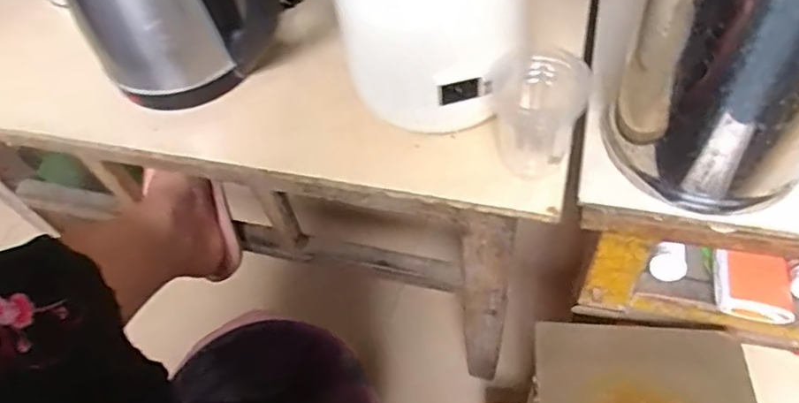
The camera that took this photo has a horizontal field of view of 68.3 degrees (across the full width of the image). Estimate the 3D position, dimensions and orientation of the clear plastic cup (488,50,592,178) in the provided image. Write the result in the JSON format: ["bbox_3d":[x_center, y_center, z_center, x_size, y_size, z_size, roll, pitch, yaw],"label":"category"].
[{"bbox_3d":[0.107,-0.068,0.458,0.072,0.078,0.059,8,57,9],"label":"clear plastic cup"}]

